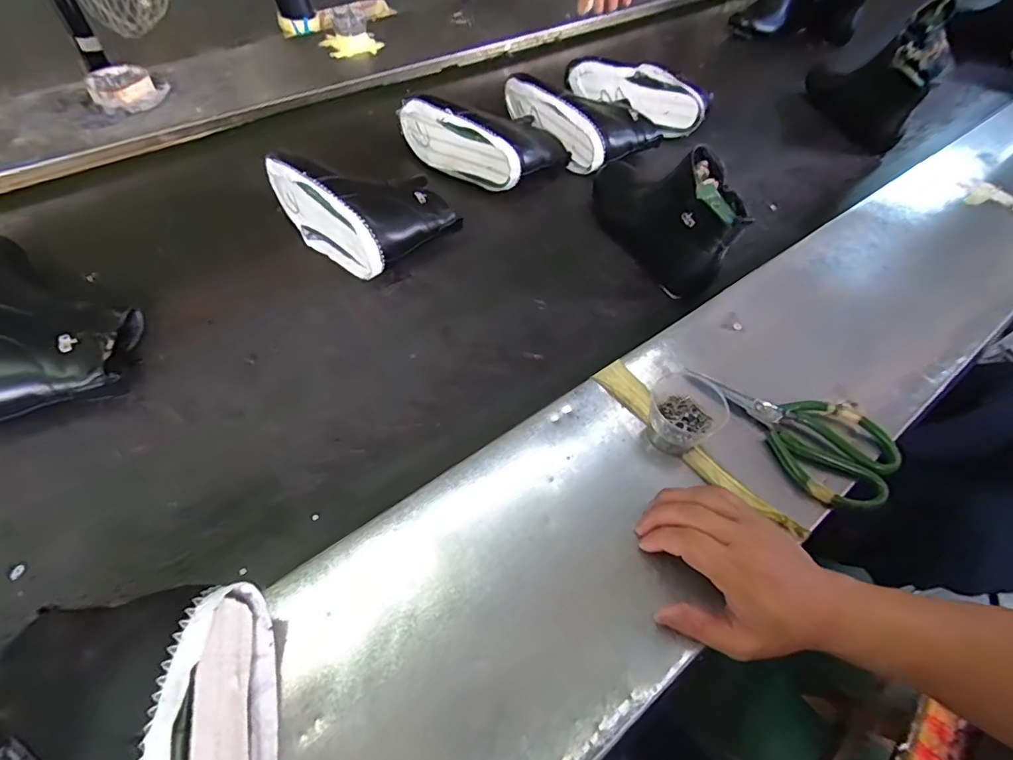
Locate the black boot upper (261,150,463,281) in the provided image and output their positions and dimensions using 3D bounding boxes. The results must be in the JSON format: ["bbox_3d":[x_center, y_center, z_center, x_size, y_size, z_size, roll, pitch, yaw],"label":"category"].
[{"bbox_3d":[-0.188,-0.226,0.655,0.221,0.091,0.136,32,59,18],"label":"black boot upper"}]

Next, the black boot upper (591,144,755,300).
[{"bbox_3d":[0.190,-0.216,0.649,0.064,0.143,0.227,-28,61,-21],"label":"black boot upper"}]

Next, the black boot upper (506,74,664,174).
[{"bbox_3d":[0.117,-0.419,0.824,0.135,0.082,0.225,-29,61,-22],"label":"black boot upper"}]

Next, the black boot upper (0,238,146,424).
[{"bbox_3d":[-0.465,-0.064,0.519,0.149,0.087,0.221,-18,58,-16],"label":"black boot upper"}]

